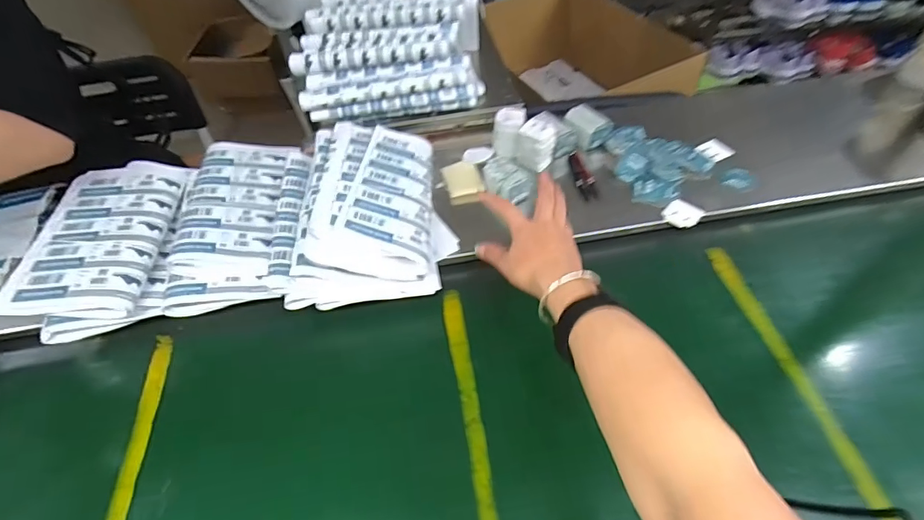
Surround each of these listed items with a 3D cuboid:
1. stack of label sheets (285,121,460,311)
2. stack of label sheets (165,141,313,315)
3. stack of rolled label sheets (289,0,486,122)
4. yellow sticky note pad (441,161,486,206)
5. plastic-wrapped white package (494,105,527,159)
[{"bbox_3d":[-0.119,-0.076,0.586,0.195,0.095,0.262,-9,50,-2],"label":"stack of label sheets"},{"bbox_3d":[-0.290,-0.060,0.608,0.175,0.049,0.282,-8,50,-1],"label":"stack of label sheets"},{"bbox_3d":[-0.110,-0.332,0.728,0.298,0.120,0.218,-11,50,-4],"label":"stack of rolled label sheets"},{"bbox_3d":[0.003,-0.111,0.657,0.049,0.017,0.079,-13,50,-5],"label":"yellow sticky note pad"},{"bbox_3d":[0.070,-0.188,0.681,0.046,0.057,0.056,5,50,9],"label":"plastic-wrapped white package"}]

